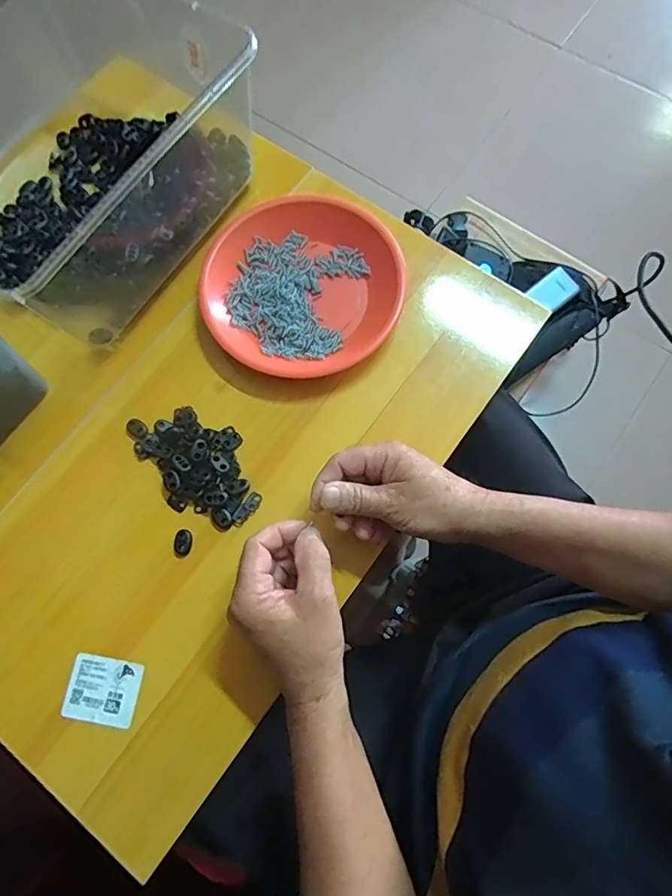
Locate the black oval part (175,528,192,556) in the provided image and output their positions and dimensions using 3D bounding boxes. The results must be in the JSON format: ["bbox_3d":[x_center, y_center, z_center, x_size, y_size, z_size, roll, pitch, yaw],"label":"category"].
[{"bbox_3d":[-0.133,0.082,0.432,0.014,0.005,0.022,-4,74,0],"label":"black oval part"}]

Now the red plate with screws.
[{"bbox_3d":[-0.032,-0.160,0.483,0.190,0.025,0.177,0,74,1],"label":"red plate with screws"}]

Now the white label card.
[{"bbox_3d":[-0.191,0.199,0.406,0.061,0.004,0.048,8,71,5],"label":"white label card"}]

